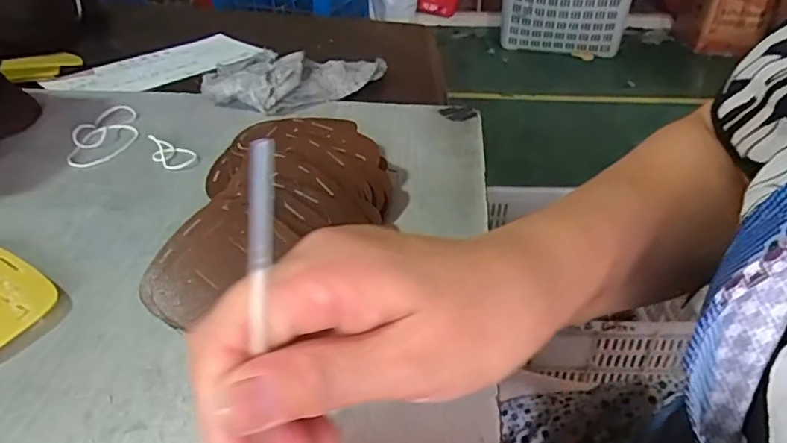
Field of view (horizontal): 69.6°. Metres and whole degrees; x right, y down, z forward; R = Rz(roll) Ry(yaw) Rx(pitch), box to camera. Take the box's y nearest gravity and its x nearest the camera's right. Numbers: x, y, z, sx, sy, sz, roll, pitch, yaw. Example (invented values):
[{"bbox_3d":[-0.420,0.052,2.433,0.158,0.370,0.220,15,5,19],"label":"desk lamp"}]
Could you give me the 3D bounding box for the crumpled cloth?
[{"bbox_3d":[-0.081,-0.131,0.510,0.167,0.038,0.065,-21,41,-28],"label":"crumpled cloth"}]

